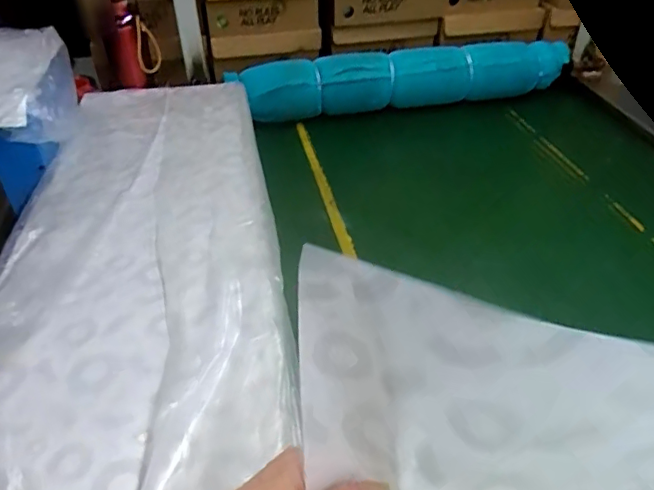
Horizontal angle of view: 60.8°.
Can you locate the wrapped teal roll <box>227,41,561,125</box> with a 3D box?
[{"bbox_3d":[0.168,-0.350,1.167,0.702,0.108,0.096,-12,40,-15],"label":"wrapped teal roll"}]

